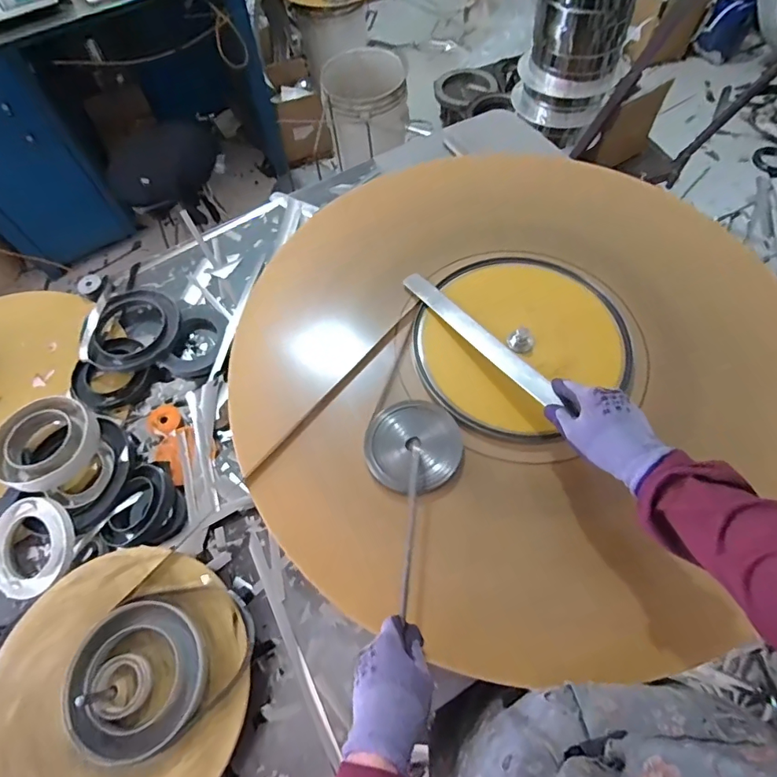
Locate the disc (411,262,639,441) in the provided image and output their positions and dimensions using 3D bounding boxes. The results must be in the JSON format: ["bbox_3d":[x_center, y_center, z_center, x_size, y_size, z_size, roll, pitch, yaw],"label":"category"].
[{"bbox_3d":[0.183,-0.073,0.664,0.291,0.038,0.263,-33,66,-12],"label":"disc"}]

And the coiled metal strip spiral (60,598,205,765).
[{"bbox_3d":[-0.273,0.309,0.500,0.141,0.023,0.146,-13,63,-3],"label":"coiled metal strip spiral"}]

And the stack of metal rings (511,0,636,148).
[{"bbox_3d":[0.530,-0.956,1.336,0.281,0.374,0.219,20,67,13],"label":"stack of metal rings"}]

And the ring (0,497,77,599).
[{"bbox_3d":[-0.462,0.206,0.602,0.123,0.016,0.123,-2,82,11],"label":"ring"}]

